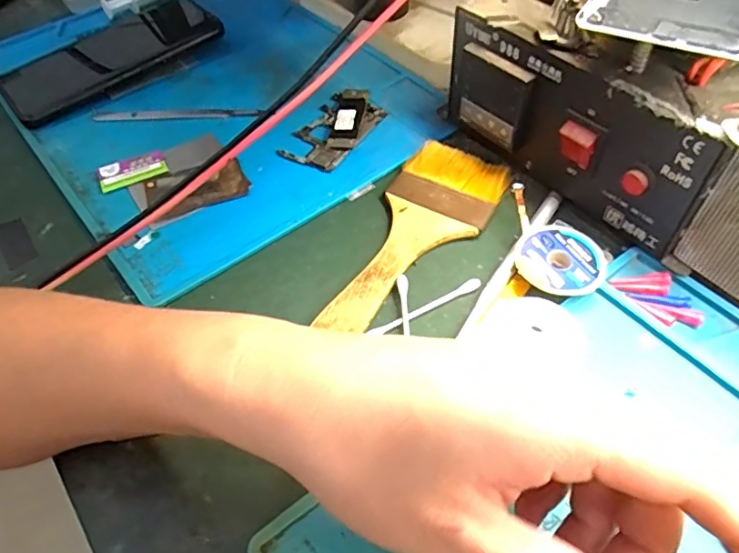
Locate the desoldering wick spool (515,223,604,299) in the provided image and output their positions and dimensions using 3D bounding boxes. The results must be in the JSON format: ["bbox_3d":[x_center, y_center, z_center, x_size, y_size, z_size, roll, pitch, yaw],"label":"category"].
[{"bbox_3d":[0.100,-0.008,0.294,0.043,0.010,0.047,-2,51,3],"label":"desoldering wick spool"}]

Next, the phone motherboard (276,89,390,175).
[{"bbox_3d":[-0.025,-0.101,0.377,0.043,0.010,0.075,24,57,22],"label":"phone motherboard"}]

